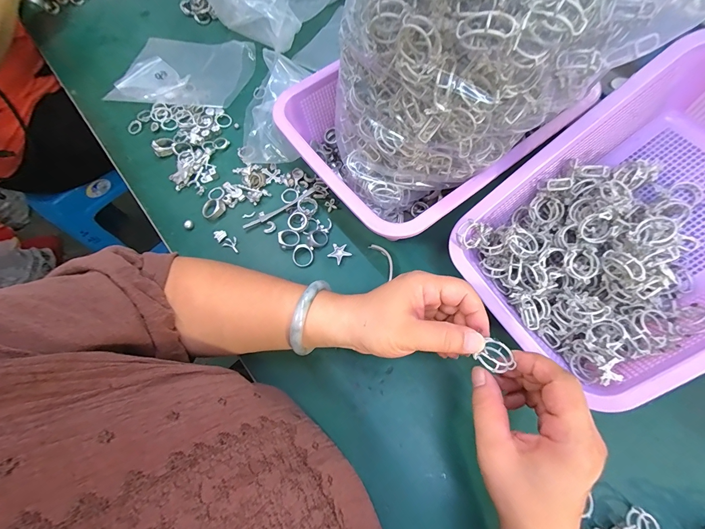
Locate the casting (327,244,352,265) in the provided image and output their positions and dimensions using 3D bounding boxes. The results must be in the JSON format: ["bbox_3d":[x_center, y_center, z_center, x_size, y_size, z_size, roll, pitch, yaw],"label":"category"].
[{"bbox_3d":[-0.015,-0.013,0.358,0.021,0.004,0.023,38,76,17],"label":"casting"}]

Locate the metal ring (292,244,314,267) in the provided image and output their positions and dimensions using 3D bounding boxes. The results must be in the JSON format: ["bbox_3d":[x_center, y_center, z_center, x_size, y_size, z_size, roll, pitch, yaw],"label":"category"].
[{"bbox_3d":[-0.056,-0.011,0.356,0.024,0.007,0.024,-1,69,3],"label":"metal ring"}]

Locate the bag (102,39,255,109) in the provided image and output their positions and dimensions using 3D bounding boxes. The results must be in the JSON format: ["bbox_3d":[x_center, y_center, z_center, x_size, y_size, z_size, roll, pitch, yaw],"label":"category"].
[{"bbox_3d":[-0.254,-0.290,0.475,0.195,0.024,0.143,12,70,8],"label":"bag"}]

